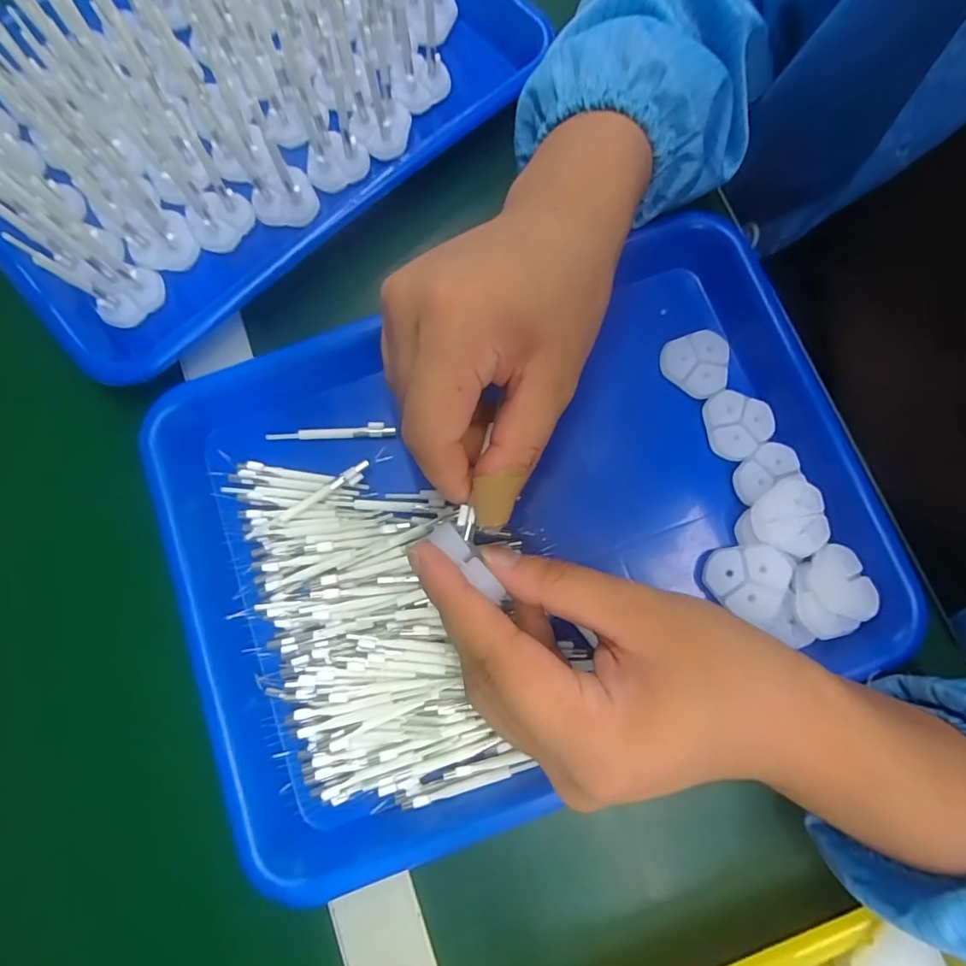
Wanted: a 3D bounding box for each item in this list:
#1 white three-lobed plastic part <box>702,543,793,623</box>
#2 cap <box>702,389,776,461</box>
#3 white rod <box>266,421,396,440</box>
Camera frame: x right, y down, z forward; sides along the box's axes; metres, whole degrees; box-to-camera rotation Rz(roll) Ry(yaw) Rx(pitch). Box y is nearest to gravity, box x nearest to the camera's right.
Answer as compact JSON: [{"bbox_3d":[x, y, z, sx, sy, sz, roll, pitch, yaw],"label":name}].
[{"bbox_3d":[0.131,0.048,0.259,0.037,0.008,0.037,-5,76,19],"label":"white three-lobed plastic part"},{"bbox_3d":[0.136,-0.032,0.276,0.034,0.005,0.036,0,79,0],"label":"cap"},{"bbox_3d":[-0.083,-0.027,0.281,0.069,0.005,0.007,-5,79,-1],"label":"white rod"}]

